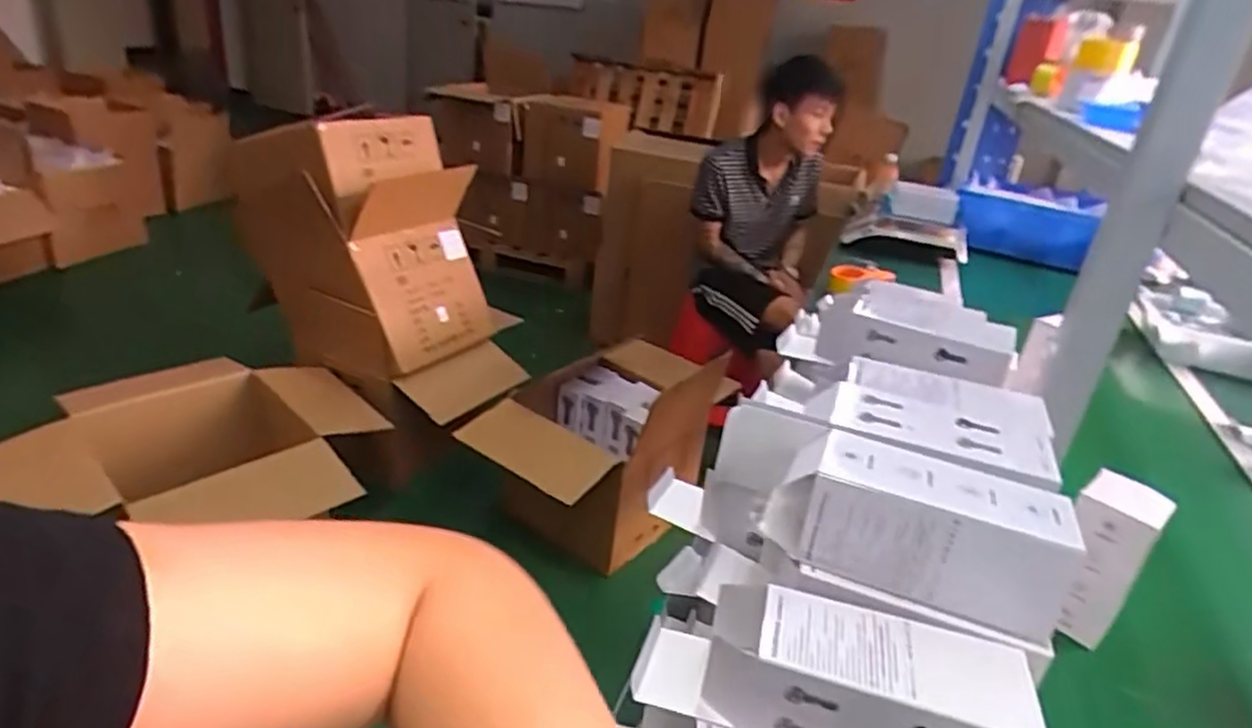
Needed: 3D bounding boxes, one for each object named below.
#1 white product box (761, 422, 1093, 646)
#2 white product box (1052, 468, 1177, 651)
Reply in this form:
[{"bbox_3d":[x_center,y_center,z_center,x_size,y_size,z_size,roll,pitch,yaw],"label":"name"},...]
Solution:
[{"bbox_3d":[0.199,0.110,0.495,0.187,0.071,0.087,19,29,23],"label":"white product box"},{"bbox_3d":[0.502,0.213,0.764,0.066,0.174,0.072,-12,32,-34],"label":"white product box"}]

